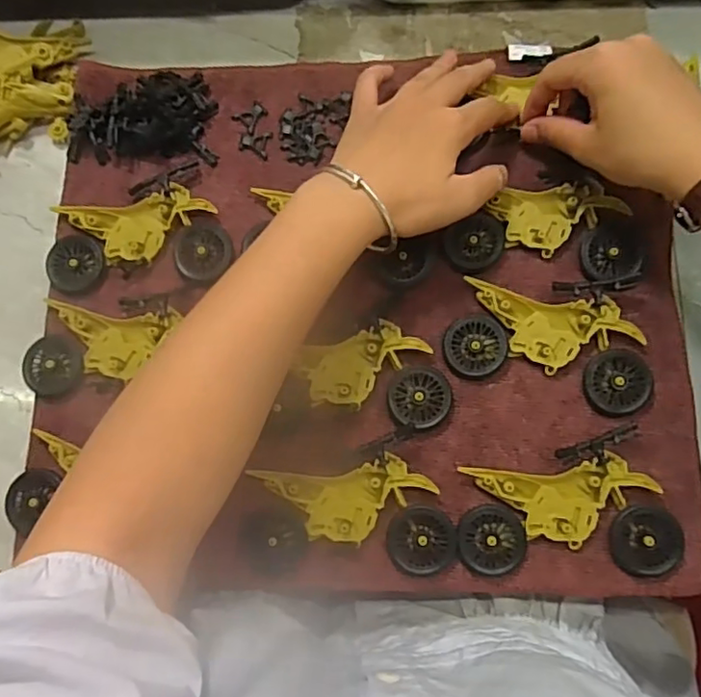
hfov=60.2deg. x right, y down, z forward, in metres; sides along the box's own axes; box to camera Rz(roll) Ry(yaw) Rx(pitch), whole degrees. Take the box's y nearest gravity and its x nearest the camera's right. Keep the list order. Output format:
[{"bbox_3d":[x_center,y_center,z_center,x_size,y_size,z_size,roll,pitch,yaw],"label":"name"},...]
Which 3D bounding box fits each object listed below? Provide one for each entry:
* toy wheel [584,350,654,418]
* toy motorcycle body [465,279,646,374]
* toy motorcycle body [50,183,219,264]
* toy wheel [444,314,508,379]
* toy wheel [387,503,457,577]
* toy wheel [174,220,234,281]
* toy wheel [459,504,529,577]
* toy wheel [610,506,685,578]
[{"bbox_3d":[0.157,0.020,0.353,0.038,0.006,0.038,-1,78,4],"label":"toy wheel"},{"bbox_3d":[0.121,-0.011,0.360,0.097,0.007,0.046,8,78,6],"label":"toy motorcycle body"},{"bbox_3d":[-0.138,-0.079,0.396,0.099,0.013,0.044,-11,77,2],"label":"toy motorcycle body"},{"bbox_3d":[0.075,-0.002,0.361,0.036,0.004,0.037,4,78,5],"label":"toy wheel"},{"bbox_3d":[0.040,0.107,0.338,0.037,0.004,0.038,-1,78,4],"label":"toy wheel"},{"bbox_3d":[-0.094,-0.063,0.383,0.040,0.006,0.036,39,83,11],"label":"toy wheel"},{"bbox_3d":[0.079,0.107,0.336,0.036,0.004,0.037,-1,78,4],"label":"toy wheel"},{"bbox_3d":[0.163,0.106,0.333,0.037,0.008,0.035,-1,78,4],"label":"toy wheel"}]

